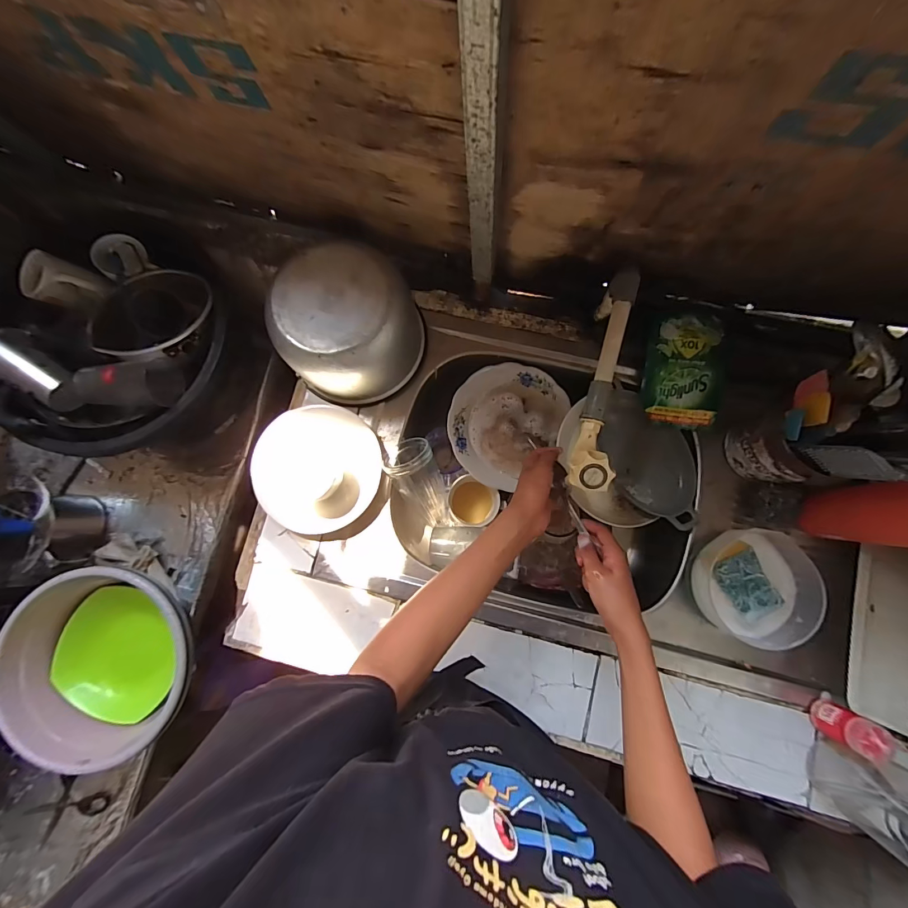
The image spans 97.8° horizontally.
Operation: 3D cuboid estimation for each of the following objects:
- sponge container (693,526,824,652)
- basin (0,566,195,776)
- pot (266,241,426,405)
[{"bbox_3d":[0.413,0.181,0.544,0.136,0.061,0.145,-3,80,1],"label":"sponge container"},{"bbox_3d":[-0.598,0.361,0.703,0.316,0.140,0.305,0,80,1],"label":"basin"},{"bbox_3d":[-0.157,-0.187,0.596,0.190,0.130,0.193,0,80,1],"label":"pot"}]

